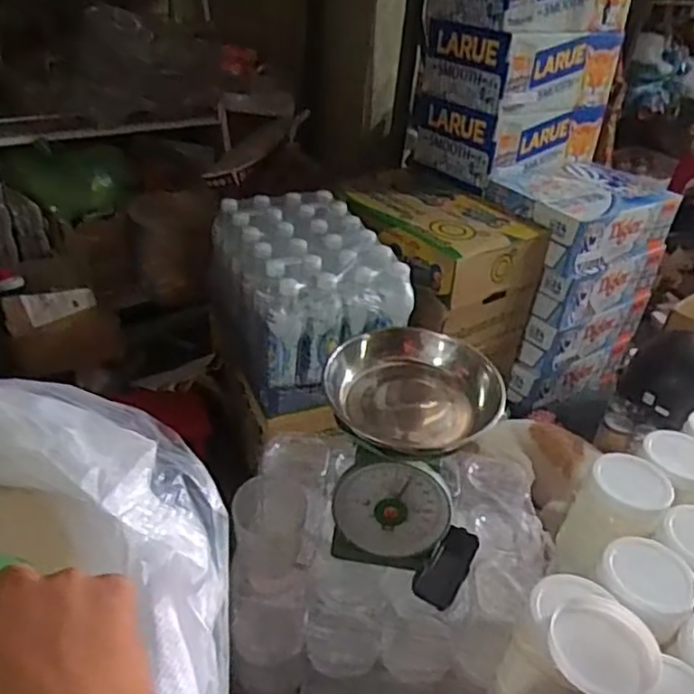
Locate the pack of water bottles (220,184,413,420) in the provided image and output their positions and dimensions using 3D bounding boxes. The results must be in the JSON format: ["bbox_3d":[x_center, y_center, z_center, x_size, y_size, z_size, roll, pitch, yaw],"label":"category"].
[{"bbox_3d":[-0.084,-0.107,1.224,0.250,0.214,0.407,-10,37,-21],"label":"pack of water bottles"}]

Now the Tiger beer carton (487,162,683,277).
[{"bbox_3d":[0.505,-0.290,1.429,0.366,0.118,0.245,-19,41,-31],"label":"Tiger beer carton"}]

